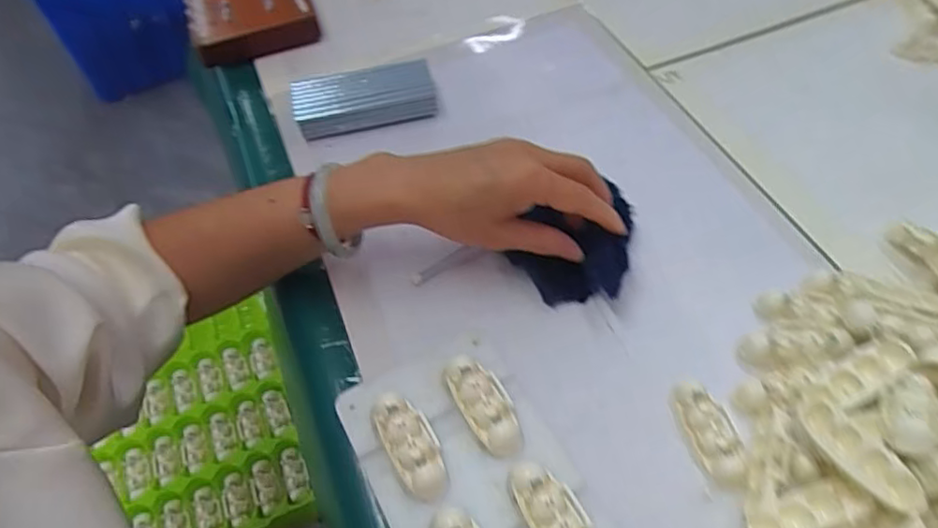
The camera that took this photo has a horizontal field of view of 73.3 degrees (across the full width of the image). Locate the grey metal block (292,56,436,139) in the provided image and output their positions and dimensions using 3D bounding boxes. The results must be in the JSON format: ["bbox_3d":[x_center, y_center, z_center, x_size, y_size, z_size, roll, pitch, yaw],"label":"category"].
[{"bbox_3d":[-0.087,-0.139,0.534,0.117,0.036,0.049,-11,53,-2],"label":"grey metal block"}]

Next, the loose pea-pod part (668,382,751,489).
[{"bbox_3d":[0.136,0.094,0.352,0.026,0.013,0.057,-15,54,-5],"label":"loose pea-pod part"}]

